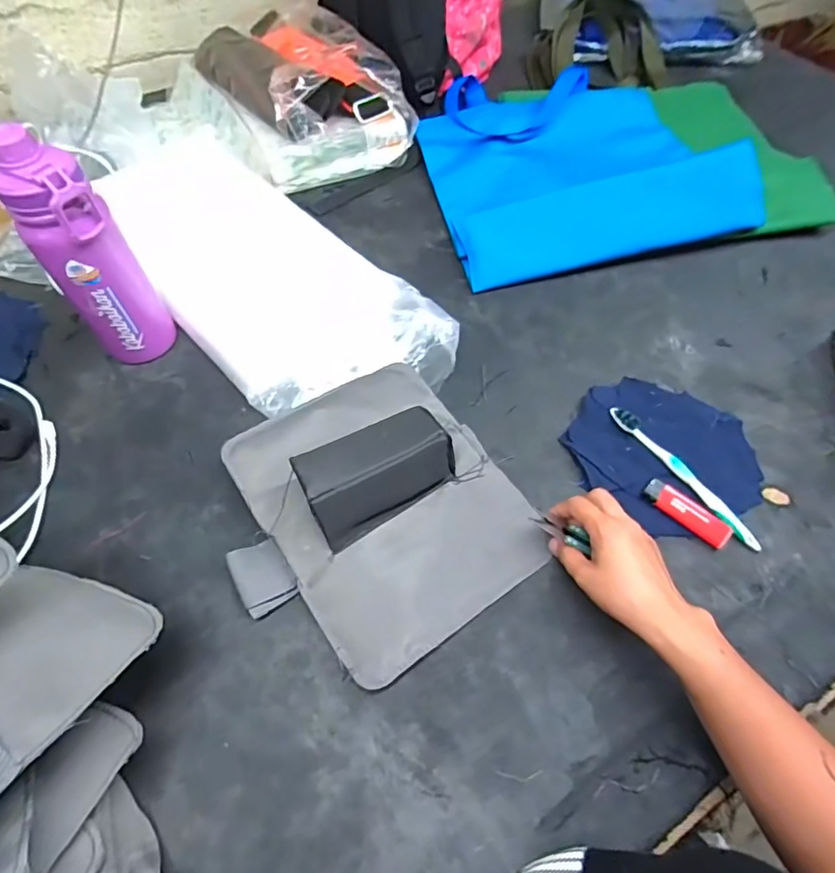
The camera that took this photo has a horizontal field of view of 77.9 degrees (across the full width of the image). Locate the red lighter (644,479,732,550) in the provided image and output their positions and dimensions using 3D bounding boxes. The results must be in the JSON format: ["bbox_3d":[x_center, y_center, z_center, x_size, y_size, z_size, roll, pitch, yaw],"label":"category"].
[{"bbox_3d":[0.251,0.069,0.480,0.080,0.015,0.026,37,65,20],"label":"red lighter"}]

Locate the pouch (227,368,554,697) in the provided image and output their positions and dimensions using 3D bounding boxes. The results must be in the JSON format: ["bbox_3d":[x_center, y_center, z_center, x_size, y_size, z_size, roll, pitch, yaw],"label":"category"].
[{"bbox_3d":[-0.043,0.056,0.463,0.248,0.056,0.262,-31,63,-18],"label":"pouch"}]

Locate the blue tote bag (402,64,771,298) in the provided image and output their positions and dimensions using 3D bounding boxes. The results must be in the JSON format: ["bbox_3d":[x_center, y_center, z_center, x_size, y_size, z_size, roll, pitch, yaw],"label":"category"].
[{"bbox_3d":[0.213,-0.392,0.725,0.385,0.067,0.377,-13,62,-3],"label":"blue tote bag"}]

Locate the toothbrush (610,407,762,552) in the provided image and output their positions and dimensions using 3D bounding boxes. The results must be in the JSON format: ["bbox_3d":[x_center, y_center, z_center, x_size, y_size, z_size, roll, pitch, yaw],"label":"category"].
[{"bbox_3d":[0.256,0.034,0.498,0.018,0.014,0.178,-31,63,-18],"label":"toothbrush"}]

